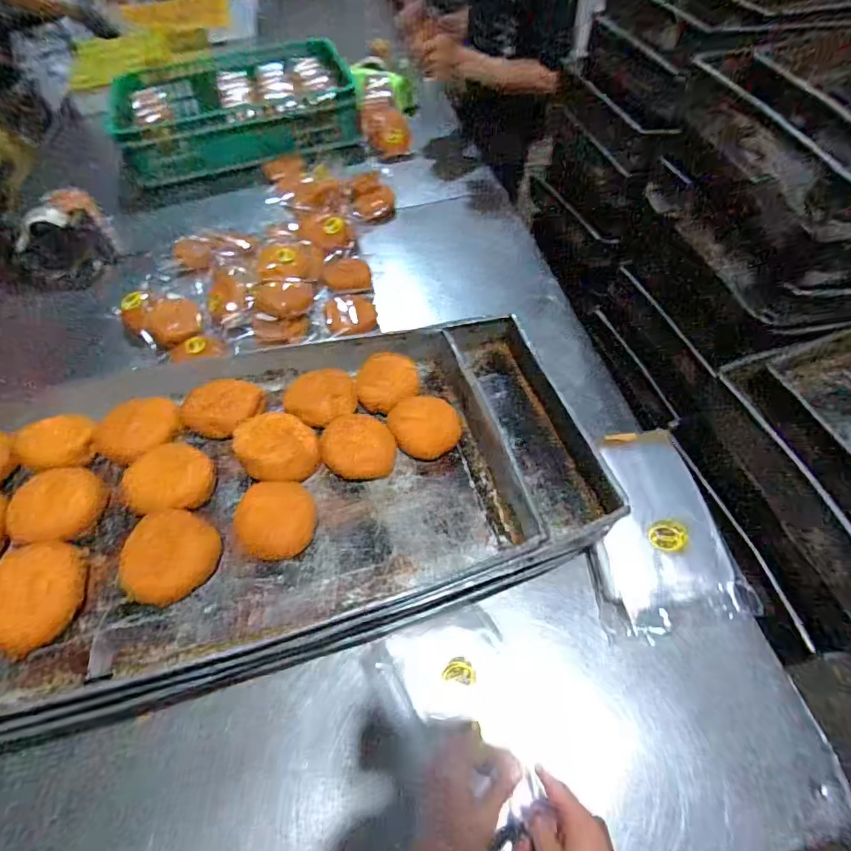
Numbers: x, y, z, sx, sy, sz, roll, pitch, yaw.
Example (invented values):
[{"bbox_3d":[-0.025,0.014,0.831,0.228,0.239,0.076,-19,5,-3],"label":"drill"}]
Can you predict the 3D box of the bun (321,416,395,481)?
[{"bbox_3d":[-0.090,0.027,0.657,0.098,0.045,0.086,-9,54,-4],"label":"bun"}]

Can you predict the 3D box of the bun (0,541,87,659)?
[{"bbox_3d":[-0.420,0.180,0.522,0.093,0.032,0.104,-22,56,-13],"label":"bun"}]

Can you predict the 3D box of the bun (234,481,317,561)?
[{"bbox_3d":[-0.181,0.114,0.595,0.087,0.030,0.095,-1,54,2],"label":"bun"}]

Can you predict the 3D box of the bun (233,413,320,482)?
[{"bbox_3d":[-0.190,0.028,0.634,0.093,0.044,0.091,-1,54,2],"label":"bun"}]

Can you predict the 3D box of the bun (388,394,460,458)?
[{"bbox_3d":[-0.005,0.003,0.687,0.102,0.036,0.085,11,55,10],"label":"bun"}]

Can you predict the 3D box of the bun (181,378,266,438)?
[{"bbox_3d":[-0.283,-0.026,0.677,0.098,0.036,0.084,3,54,4],"label":"bun"}]

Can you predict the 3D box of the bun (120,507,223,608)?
[{"bbox_3d":[-0.287,0.143,0.547,0.092,0.031,0.099,-1,54,2],"label":"bun"}]

